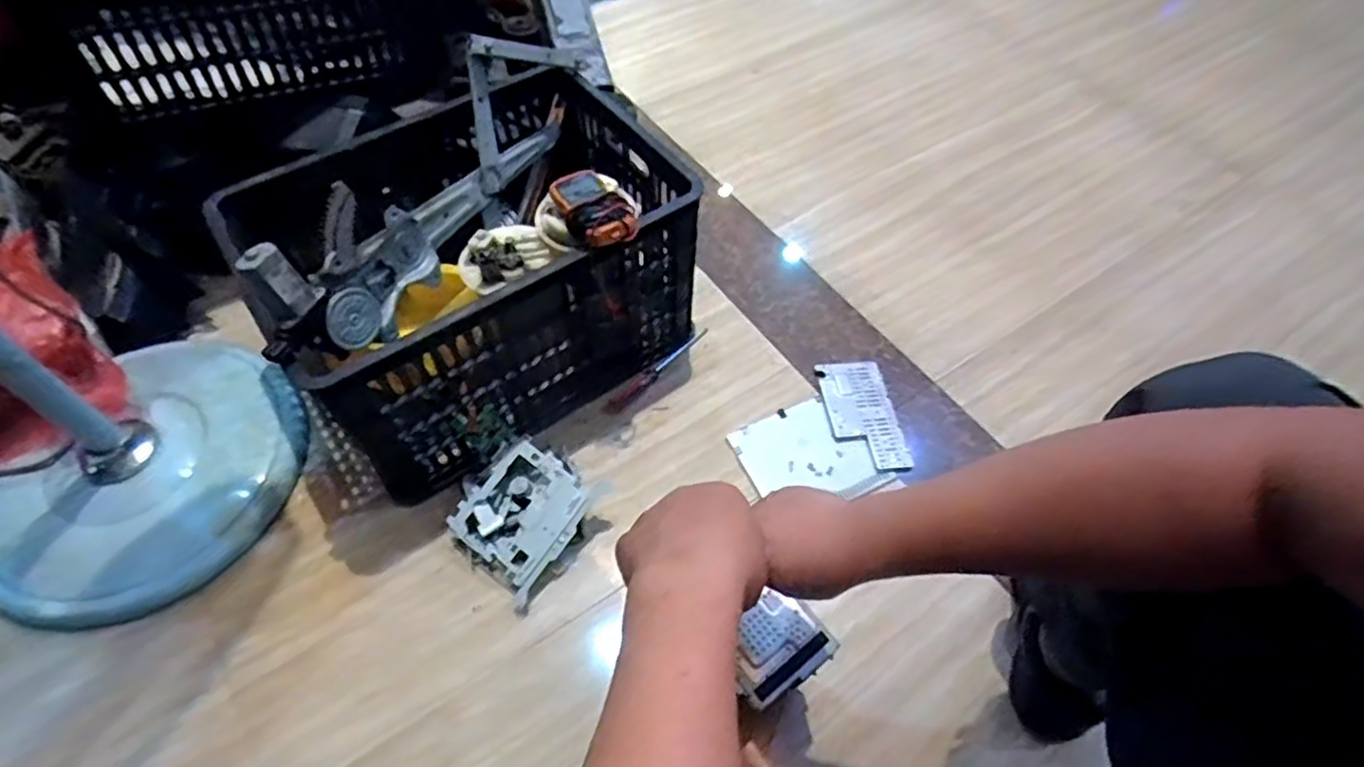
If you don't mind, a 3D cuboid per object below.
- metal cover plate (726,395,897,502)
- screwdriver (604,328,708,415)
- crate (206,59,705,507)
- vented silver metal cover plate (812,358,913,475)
[{"bbox_3d":[0.171,0.097,0.939,0.172,0.016,0.150,-21,58,-13],"label":"metal cover plate"},{"bbox_3d":[-0.036,-0.021,1.008,0.021,0.023,0.201,35,63,22],"label":"screwdriver"},{"bbox_3d":[-0.264,-0.155,0.916,0.497,0.338,0.393,-34,63,-20],"label":"crate"},{"bbox_3d":[0.256,0.043,0.978,0.098,0.013,0.182,-7,55,-4],"label":"vented silver metal cover plate"}]

